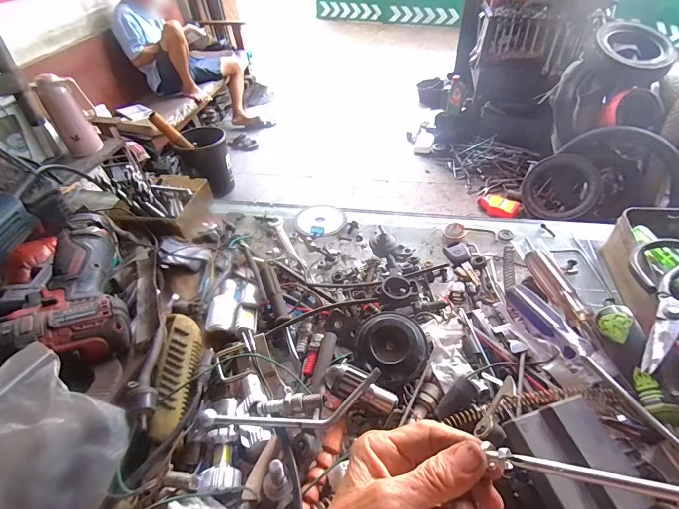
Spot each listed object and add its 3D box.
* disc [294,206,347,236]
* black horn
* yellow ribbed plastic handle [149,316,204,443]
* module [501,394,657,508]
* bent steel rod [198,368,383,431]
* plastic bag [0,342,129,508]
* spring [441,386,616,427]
[{"bbox_3d":[-0.027,-0.051,0.534,0.073,0.004,0.073,-2,44,2],"label":"disc"},{"bbox_3d":[0.048,0.084,0.342,0.063,0.024,0.065,-2,46,2],"label":"black horn"},{"bbox_3d":[-0.152,0.107,0.342,0.032,0.014,0.119,-9,46,-5],"label":"yellow ribbed plastic handle"},{"bbox_3d":[0.168,0.148,0.258,0.074,0.025,0.075,-15,46,-10],"label":"module"},{"bbox_3d":[-0.037,0.133,0.308,0.153,0.016,0.034,-13,63,-2],"label":"bent steel rod"},{"bbox_3d":[-0.210,0.137,0.256,0.116,0.017,0.092,44,55,-13],"label":"plastic bag"},{"bbox_3d":[0.164,0.127,0.314,0.152,0.015,0.014,-10,46,-5],"label":"spring"}]

